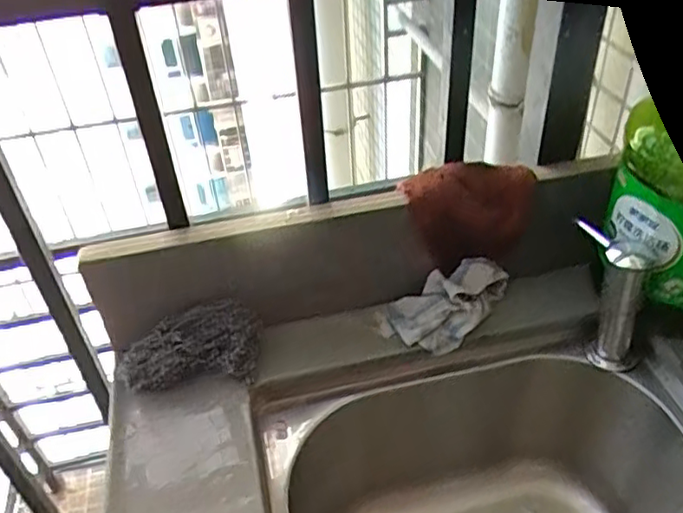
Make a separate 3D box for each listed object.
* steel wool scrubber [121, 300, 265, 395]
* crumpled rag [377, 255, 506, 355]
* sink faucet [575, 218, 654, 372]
[{"bbox_3d":[-0.131,0.078,0.546,0.121,0.043,0.056,-10,41,-7],"label":"steel wool scrubber"},{"bbox_3d":[0.100,0.045,0.582,0.125,0.042,0.061,-12,41,-9],"label":"crumpled rag"},{"bbox_3d":[0.234,0.033,0.569,0.028,0.124,0.085,-12,41,-8],"label":"sink faucet"}]

